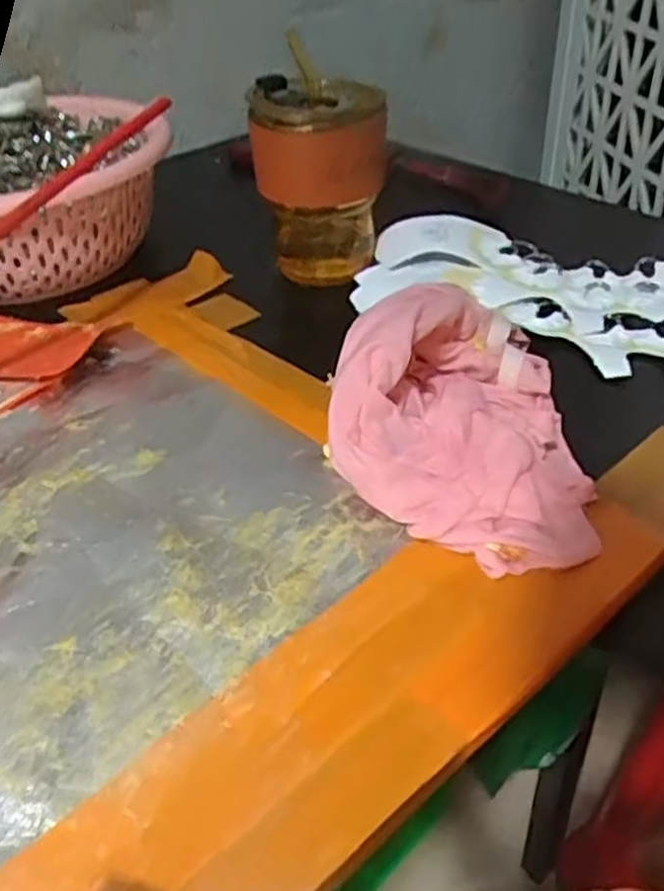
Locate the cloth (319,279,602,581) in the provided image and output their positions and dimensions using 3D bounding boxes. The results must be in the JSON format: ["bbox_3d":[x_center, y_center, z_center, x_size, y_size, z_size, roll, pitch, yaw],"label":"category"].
[{"bbox_3d":[0.064,-0.030,0.368,0.113,0.062,0.179,4,40,8],"label":"cloth"}]

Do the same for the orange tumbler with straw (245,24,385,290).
[{"bbox_3d":[-0.008,-0.164,0.491,0.078,0.119,0.079,-1,39,1],"label":"orange tumbler with straw"}]

